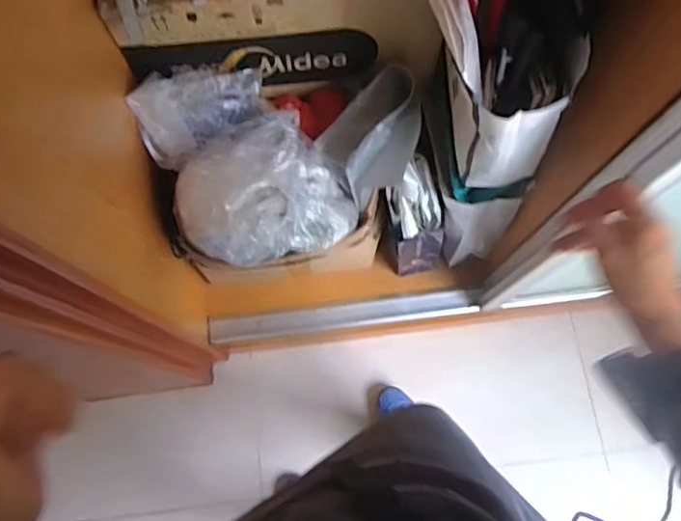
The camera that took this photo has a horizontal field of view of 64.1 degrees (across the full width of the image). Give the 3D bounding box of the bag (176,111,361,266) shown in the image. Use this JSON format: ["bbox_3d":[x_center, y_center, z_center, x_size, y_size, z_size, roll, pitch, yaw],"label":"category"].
[{"bbox_3d":[-0.123,-0.118,0.884,0.288,0.113,0.214,-8,74,-3],"label":"bag"}]

